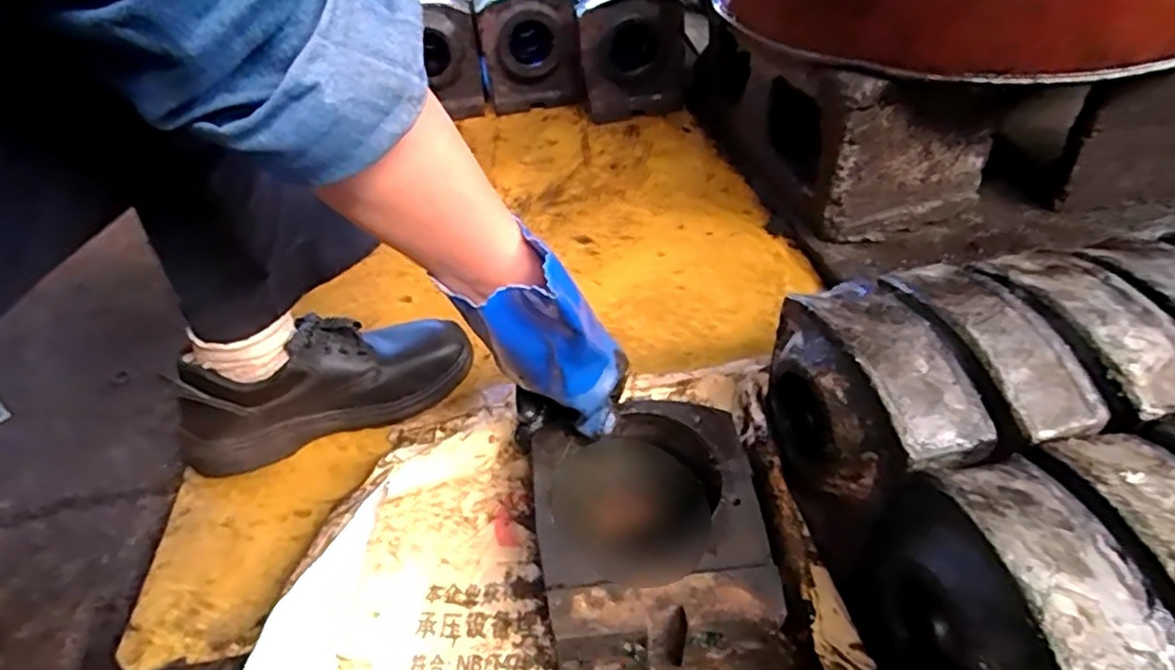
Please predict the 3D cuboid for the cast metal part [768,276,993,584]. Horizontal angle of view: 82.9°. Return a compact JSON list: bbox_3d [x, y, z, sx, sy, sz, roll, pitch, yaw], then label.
[{"bbox_3d":[0.189,0.058,0.479,0.085,0.149,0.154,-13,44,-7],"label":"cast metal part"}]

